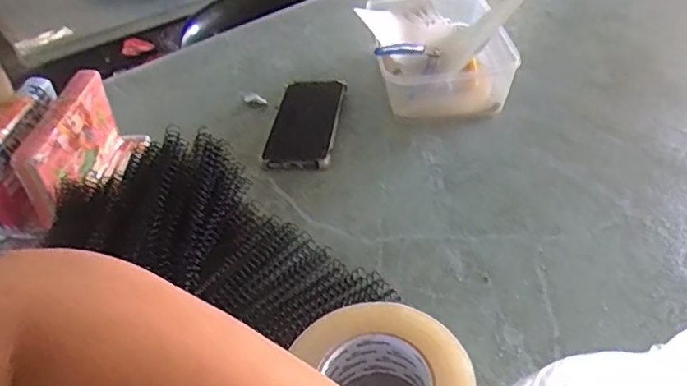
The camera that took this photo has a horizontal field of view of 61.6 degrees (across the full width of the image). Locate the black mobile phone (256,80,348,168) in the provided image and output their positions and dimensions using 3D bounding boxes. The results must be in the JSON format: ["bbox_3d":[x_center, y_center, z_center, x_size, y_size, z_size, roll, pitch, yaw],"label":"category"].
[{"bbox_3d":[-0.048,-0.091,0.718,0.086,0.007,0.185,1,40,8],"label":"black mobile phone"}]

